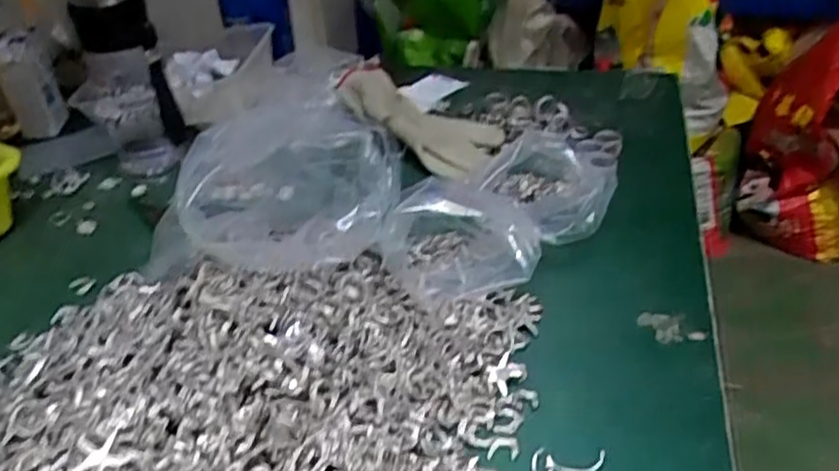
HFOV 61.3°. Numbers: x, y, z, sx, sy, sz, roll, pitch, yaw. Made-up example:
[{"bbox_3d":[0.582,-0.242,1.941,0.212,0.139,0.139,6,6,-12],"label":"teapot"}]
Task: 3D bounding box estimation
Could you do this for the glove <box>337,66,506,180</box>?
[{"bbox_3d":[0.003,-0.123,0.761,0.190,0.040,0.093,34,49,19],"label":"glove"}]

